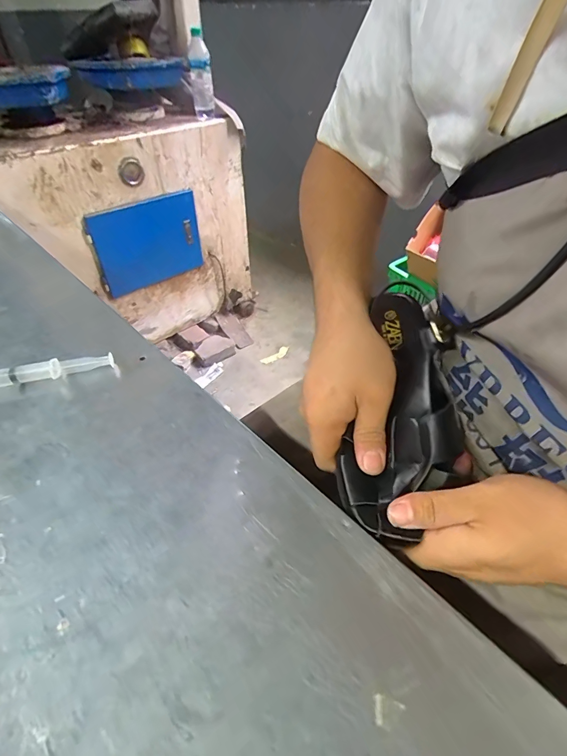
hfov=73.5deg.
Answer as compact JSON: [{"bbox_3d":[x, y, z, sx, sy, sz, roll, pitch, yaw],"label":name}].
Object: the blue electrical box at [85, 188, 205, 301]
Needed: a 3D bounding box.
[{"bbox_3d":[-0.447,-0.450,1.277,0.364,0.265,0.026,-30,51,-29],"label":"blue electrical box"}]

